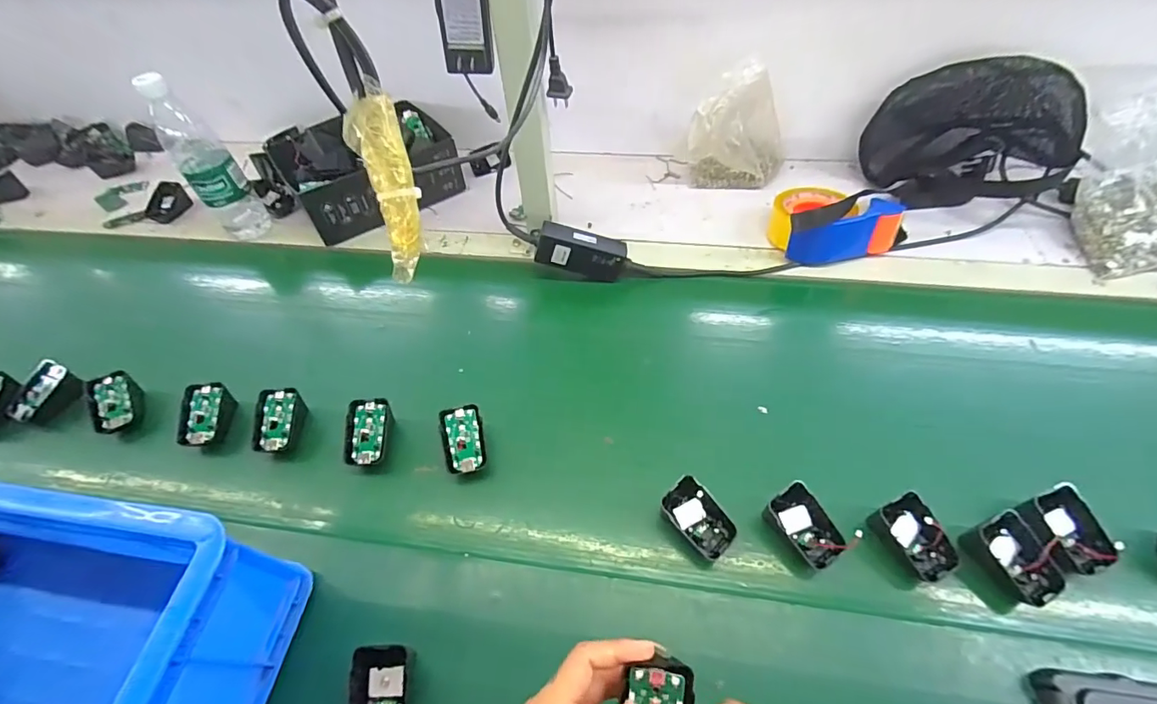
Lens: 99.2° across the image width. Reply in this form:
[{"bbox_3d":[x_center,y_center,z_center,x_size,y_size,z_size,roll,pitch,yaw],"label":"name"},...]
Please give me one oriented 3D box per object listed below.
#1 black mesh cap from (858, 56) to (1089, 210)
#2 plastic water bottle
[{"bbox_3d":[0.541,-0.313,0.692,0.228,0.178,0.116,14,55,14],"label":"black mesh cap"},{"bbox_3d":[-0.519,-0.255,0.698,0.062,0.241,0.059,-37,59,-22],"label":"plastic water bottle"}]

